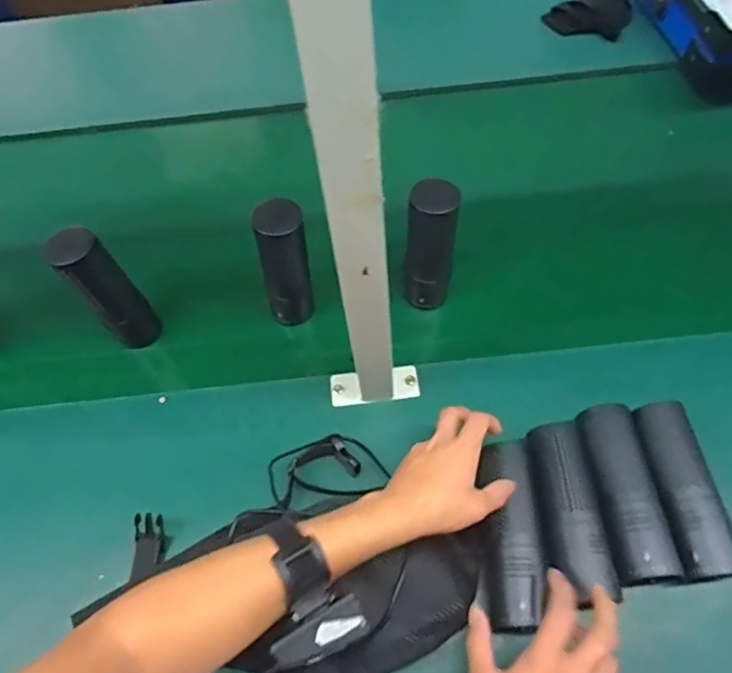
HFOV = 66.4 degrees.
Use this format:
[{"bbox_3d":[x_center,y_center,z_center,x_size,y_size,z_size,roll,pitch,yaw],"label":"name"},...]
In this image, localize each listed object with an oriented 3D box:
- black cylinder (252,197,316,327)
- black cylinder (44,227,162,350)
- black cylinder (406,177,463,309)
[{"bbox_3d":[-0.090,-0.077,0.640,0.057,0.161,0.047,-13,60,-4],"label":"black cylinder"},{"bbox_3d":[-0.287,-0.050,0.632,0.062,0.154,0.058,36,68,22],"label":"black cylinder"},{"bbox_3d":[0.073,-0.096,0.634,0.054,0.165,0.056,10,61,9],"label":"black cylinder"}]

